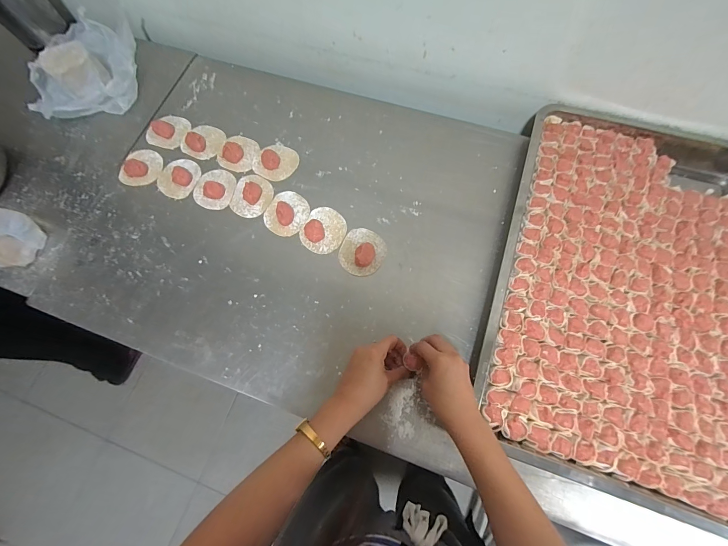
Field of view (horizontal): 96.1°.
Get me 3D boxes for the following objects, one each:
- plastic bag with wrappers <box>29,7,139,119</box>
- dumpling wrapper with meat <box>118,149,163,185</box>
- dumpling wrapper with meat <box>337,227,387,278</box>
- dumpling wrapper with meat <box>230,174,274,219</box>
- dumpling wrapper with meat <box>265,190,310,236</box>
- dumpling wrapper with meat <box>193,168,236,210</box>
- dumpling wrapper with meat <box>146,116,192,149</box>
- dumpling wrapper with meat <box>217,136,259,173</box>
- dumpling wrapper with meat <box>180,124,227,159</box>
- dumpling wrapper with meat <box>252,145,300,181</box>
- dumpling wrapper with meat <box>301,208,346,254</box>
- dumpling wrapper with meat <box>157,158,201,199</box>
[{"bbox_3d":[-0.582,-0.428,0.678,0.200,0.070,0.229,-12,71,-2],"label":"plastic bag with wrappers"},{"bbox_3d":[-0.432,-0.207,0.636,0.075,0.013,0.079,-1,71,2],"label":"dumpling wrapper with meat"},{"bbox_3d":[-0.003,-0.038,0.560,0.076,0.022,0.082,-1,71,2],"label":"dumpling wrapper with meat"},{"bbox_3d":[-0.210,-0.147,0.604,0.075,0.021,0.086,18,73,8],"label":"dumpling wrapper with meat"},{"bbox_3d":[-0.141,-0.111,0.589,0.078,0.022,0.082,-1,71,2],"label":"dumpling wrapper with meat"},{"bbox_3d":[-0.283,-0.162,0.617,0.075,0.013,0.084,16,73,7],"label":"dumpling wrapper with meat"},{"bbox_3d":[-0.396,-0.288,0.661,0.076,0.014,0.073,-1,71,2],"label":"dumpling wrapper with meat"},{"bbox_3d":[-0.246,-0.236,0.642,0.072,0.009,0.075,-1,71,2],"label":"dumpling wrapper with meat"},{"bbox_3d":[-0.321,-0.264,0.653,0.079,0.013,0.074,-1,71,2],"label":"dumpling wrapper with meat"},{"bbox_3d":[-0.170,-0.216,0.633,0.077,0.008,0.079,-1,71,2],"label":"dumpling wrapper with meat"},{"bbox_3d":[-0.071,-0.078,0.580,0.075,0.015,0.084,30,75,11],"label":"dumpling wrapper with meat"},{"bbox_3d":[-0.356,-0.186,0.627,0.075,0.013,0.084,28,75,11],"label":"dumpling wrapper with meat"}]

